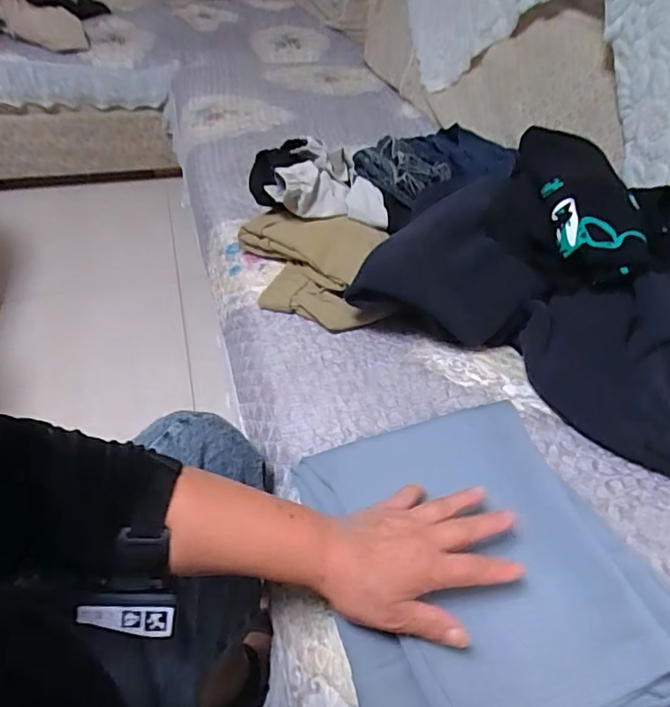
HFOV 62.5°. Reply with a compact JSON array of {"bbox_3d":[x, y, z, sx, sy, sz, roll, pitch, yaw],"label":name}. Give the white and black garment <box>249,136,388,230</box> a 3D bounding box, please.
[{"bbox_3d":[-0.026,-0.247,0.799,0.205,0.079,0.113,4,43,0],"label":"white and black garment"}]

